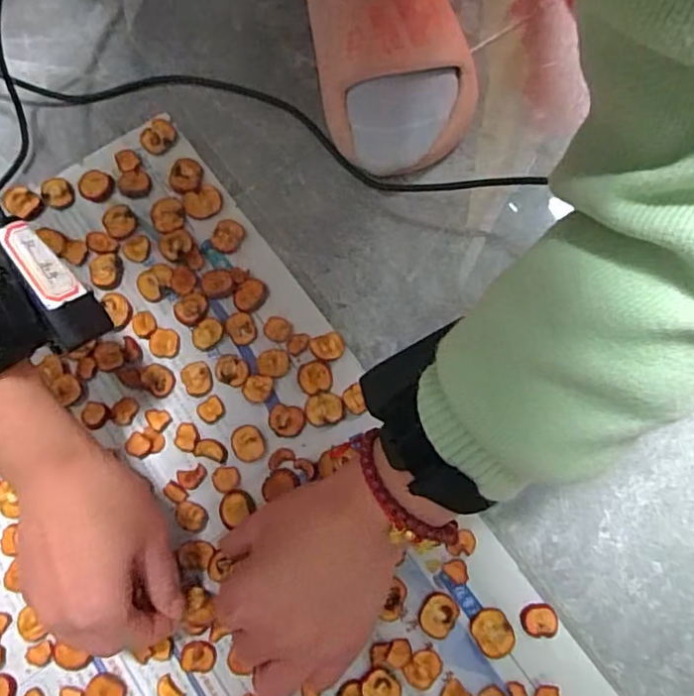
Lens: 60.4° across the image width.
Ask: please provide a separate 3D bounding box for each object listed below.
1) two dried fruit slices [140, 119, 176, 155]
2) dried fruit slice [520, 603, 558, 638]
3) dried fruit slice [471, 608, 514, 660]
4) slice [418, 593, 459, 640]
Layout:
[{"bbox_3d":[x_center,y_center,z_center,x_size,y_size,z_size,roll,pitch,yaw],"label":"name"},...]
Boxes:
[{"bbox_3d":[-0.140,-0.157,0.443,0.021,0.007,0.027,41,78,10],"label":"two dried fruit slices"},{"bbox_3d":[0.113,0.161,0.352,0.021,0.004,0.018,0,74,0],"label":"dried fruit slice"},{"bbox_3d":[0.086,0.168,0.351,0.022,0.004,0.027,-33,77,-9],"label":"dried fruit slice"},{"bbox_3d":[0.054,0.159,0.354,0.022,0.005,0.024,0,74,0],"label":"slice"}]

